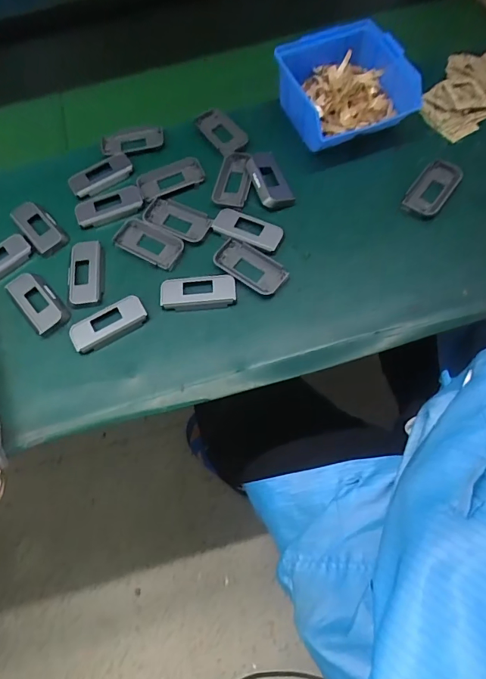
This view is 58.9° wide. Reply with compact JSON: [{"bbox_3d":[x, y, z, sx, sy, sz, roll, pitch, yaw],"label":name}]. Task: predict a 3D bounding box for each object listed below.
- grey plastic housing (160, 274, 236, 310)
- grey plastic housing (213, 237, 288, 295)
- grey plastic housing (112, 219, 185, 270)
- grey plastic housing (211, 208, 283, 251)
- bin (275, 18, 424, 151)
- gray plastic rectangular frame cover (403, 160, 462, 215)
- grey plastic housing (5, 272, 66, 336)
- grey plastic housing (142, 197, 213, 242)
[{"bbox_3d":[-0.045,-0.049,0.441,0.075,0.014,0.032,-3,64,3],"label":"grey plastic housing"},{"bbox_3d":[0.007,-0.074,0.439,0.076,0.009,0.039,34,72,19],"label":"grey plastic housing"},{"bbox_3d":[-0.101,-0.104,0.462,0.076,0.011,0.038,27,69,16],"label":"grey plastic housing"},{"bbox_3d":[0.006,-0.119,0.464,0.076,0.009,0.032,21,68,15],"label":"grey plastic housing"},{"bbox_3d":[0.116,-0.284,0.491,0.124,0.072,0.127,-21,64,-5],"label":"bin"},{"bbox_3d":[0.202,-0.160,0.458,0.038,0.013,0.076,33,71,19],"label":"gray plastic rectangular frame cover"},{"bbox_3d":[-0.212,-0.040,0.442,0.036,0.012,0.078,-38,67,-13],"label":"grey plastic housing"},{"bbox_3d":[-0.072,-0.132,0.472,0.081,0.008,0.039,26,69,16],"label":"grey plastic housing"}]

